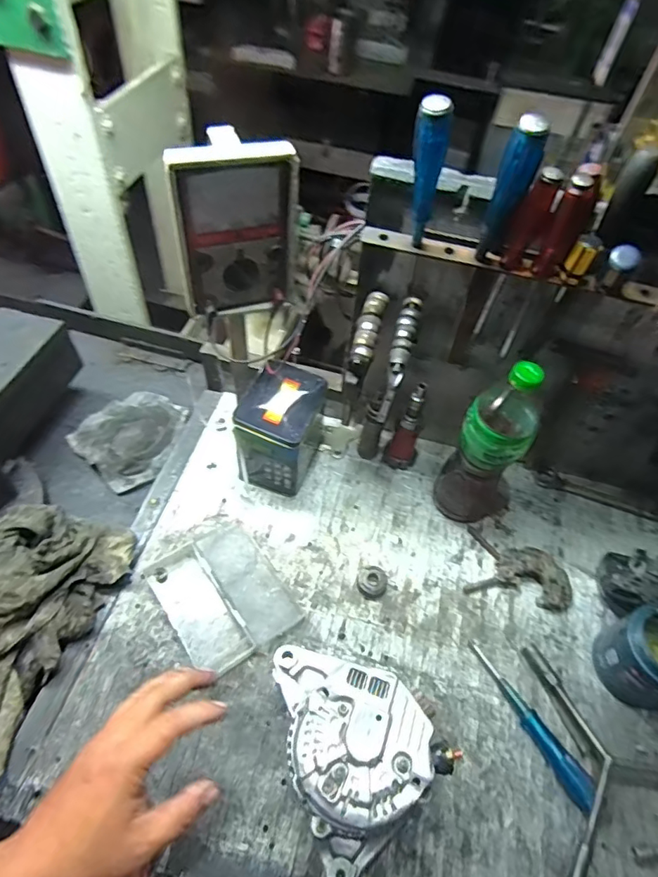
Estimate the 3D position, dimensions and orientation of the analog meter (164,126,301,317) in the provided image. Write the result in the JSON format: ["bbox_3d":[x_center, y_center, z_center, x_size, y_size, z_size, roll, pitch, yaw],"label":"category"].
[{"bbox_3d":[-0.099,-0.215,0.536,0.129,0.169,0.055,-17,57,-18],"label":"analog meter"}]

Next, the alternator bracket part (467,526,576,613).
[{"bbox_3d":[0.255,0.173,0.677,0.134,0.028,0.090,15,53,5],"label":"alternator bracket part"}]

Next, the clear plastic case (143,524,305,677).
[{"bbox_3d":[-0.130,0.191,0.632,0.134,0.018,0.159,-29,61,-25],"label":"clear plastic case"}]

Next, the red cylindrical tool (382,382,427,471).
[{"bbox_3d":[0.112,-0.013,0.723,0.049,0.155,0.042,18,53,8],"label":"red cylindrical tool"}]

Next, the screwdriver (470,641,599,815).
[{"bbox_3d":[0.228,0.311,0.576,0.028,0.021,0.185,-21,58,-20],"label":"screwdriver"}]

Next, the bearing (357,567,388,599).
[{"bbox_3d":[0.058,0.182,0.657,0.040,0.017,0.037,-34,63,-27],"label":"bearing"}]

